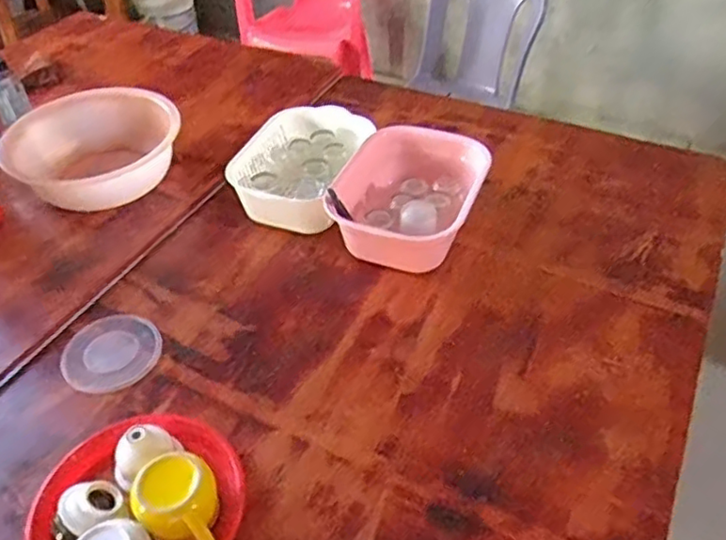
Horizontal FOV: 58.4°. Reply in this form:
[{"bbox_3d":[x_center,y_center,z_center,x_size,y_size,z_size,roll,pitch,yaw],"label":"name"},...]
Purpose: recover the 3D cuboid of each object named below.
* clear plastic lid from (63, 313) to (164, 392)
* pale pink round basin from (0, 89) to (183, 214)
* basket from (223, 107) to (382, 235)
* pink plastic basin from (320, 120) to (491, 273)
[{"bbox_3d":[-0.382,0.125,0.990,0.148,0.016,0.129,0,45,3],"label":"clear plastic lid"},{"bbox_3d":[-0.505,-0.223,1.241,0.319,0.105,0.258,-19,48,-16],"label":"pale pink round basin"},{"bbox_3d":[-0.119,-0.191,1.205,0.229,0.099,0.255,13,47,15],"label":"basket"},{"bbox_3d":[0.071,-0.133,1.122,0.248,0.110,0.264,17,49,18],"label":"pink plastic basin"}]

